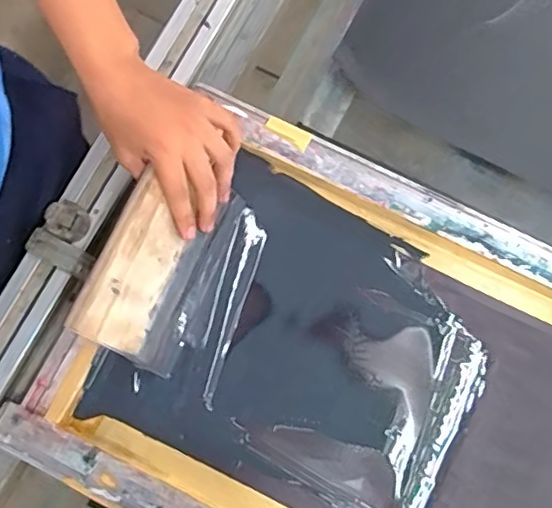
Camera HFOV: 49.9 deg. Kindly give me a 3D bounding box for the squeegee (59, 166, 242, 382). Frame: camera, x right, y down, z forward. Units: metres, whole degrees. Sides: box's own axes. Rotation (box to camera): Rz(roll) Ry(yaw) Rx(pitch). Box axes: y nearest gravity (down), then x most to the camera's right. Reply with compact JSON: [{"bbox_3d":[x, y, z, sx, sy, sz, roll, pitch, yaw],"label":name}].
[{"bbox_3d":[-0.098,0.003,0.524,0.027,0.130,0.183,11,65,30],"label":"squeegee"}]

